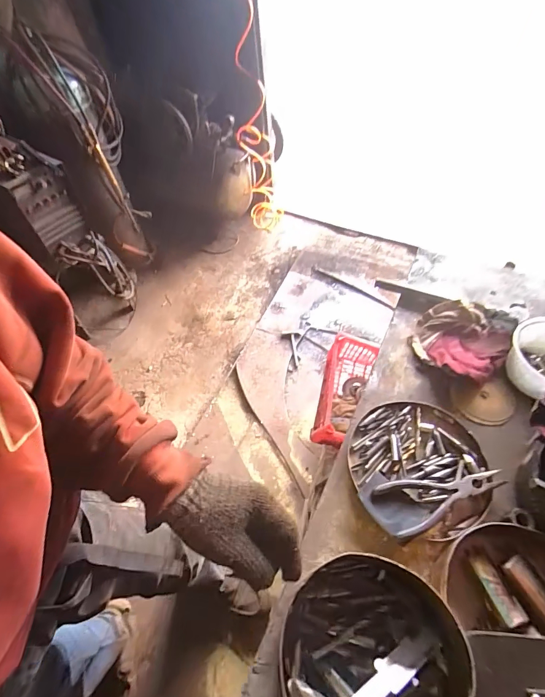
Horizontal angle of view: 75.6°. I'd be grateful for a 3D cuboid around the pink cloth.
[{"bbox_3d":[0.354,-0.024,0.659,0.154,0.036,0.177,29,61,21],"label":"pink cloth"}]

